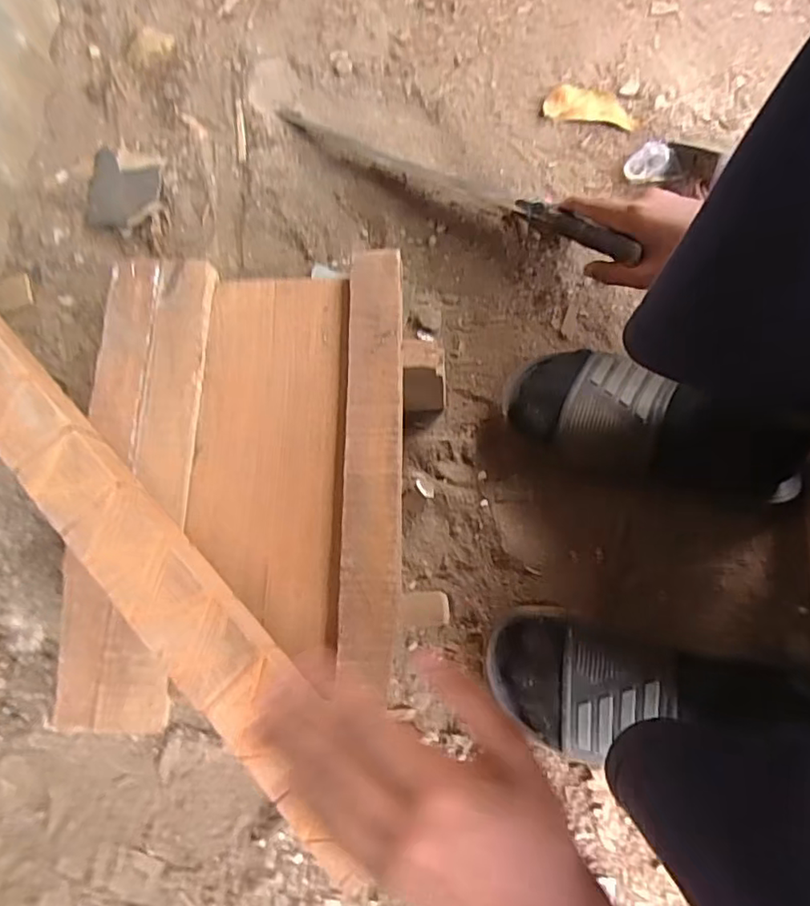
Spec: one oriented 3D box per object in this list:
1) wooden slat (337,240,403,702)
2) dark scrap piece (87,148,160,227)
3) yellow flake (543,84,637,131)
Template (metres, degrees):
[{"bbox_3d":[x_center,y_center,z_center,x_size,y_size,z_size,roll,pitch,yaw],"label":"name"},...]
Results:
[{"bbox_3d":[-0.023,-0.006,0.417,0.042,0.016,0.328,0,75,1],"label":"wooden slat"},{"bbox_3d":[-0.316,-0.299,0.638,0.086,0.010,0.088,2,84,8],"label":"dark scrap piece"},{"bbox_3d":[0.207,-0.390,0.635,0.097,0.006,0.049,13,76,4],"label":"yellow flake"}]

